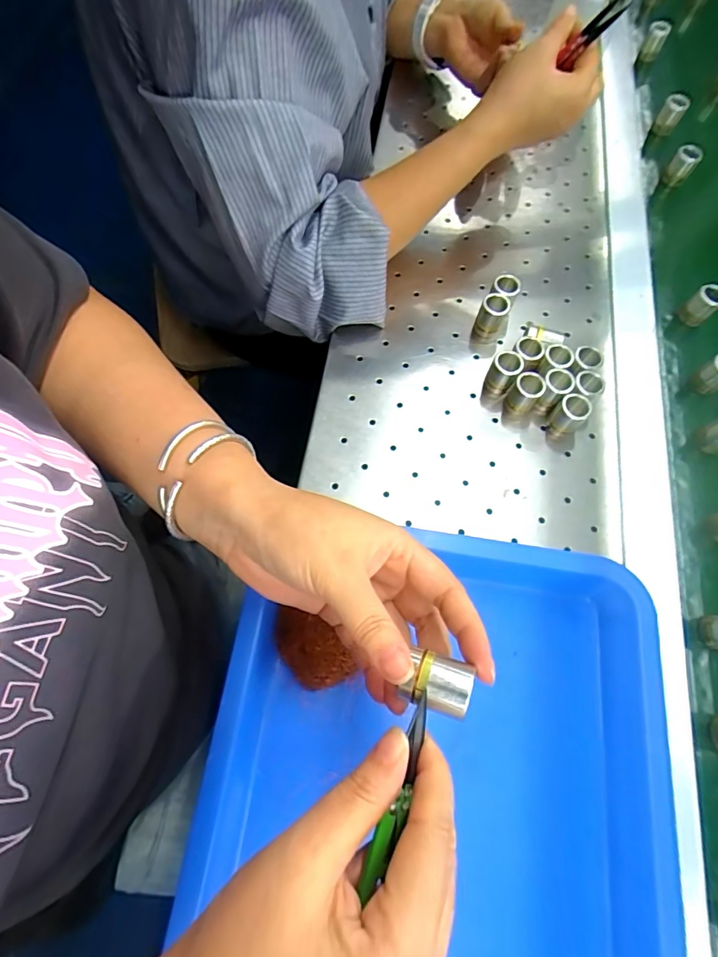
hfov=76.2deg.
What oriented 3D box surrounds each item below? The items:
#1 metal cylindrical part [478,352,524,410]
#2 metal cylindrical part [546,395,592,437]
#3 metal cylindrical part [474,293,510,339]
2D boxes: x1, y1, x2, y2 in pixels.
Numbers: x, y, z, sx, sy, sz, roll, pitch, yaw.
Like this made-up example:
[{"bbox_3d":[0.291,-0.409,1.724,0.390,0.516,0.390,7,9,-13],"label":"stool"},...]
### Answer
[{"bbox_3d":[0.116,-0.083,0.370,0.021,0.033,0.024,36,72,11],"label":"metal cylindrical part"},{"bbox_3d":[0.164,-0.049,0.357,0.021,0.031,0.021,1,69,-2],"label":"metal cylindrical part"},{"bbox_3d":[0.113,-0.138,0.391,0.022,0.034,0.019,21,70,6],"label":"metal cylindrical part"}]

